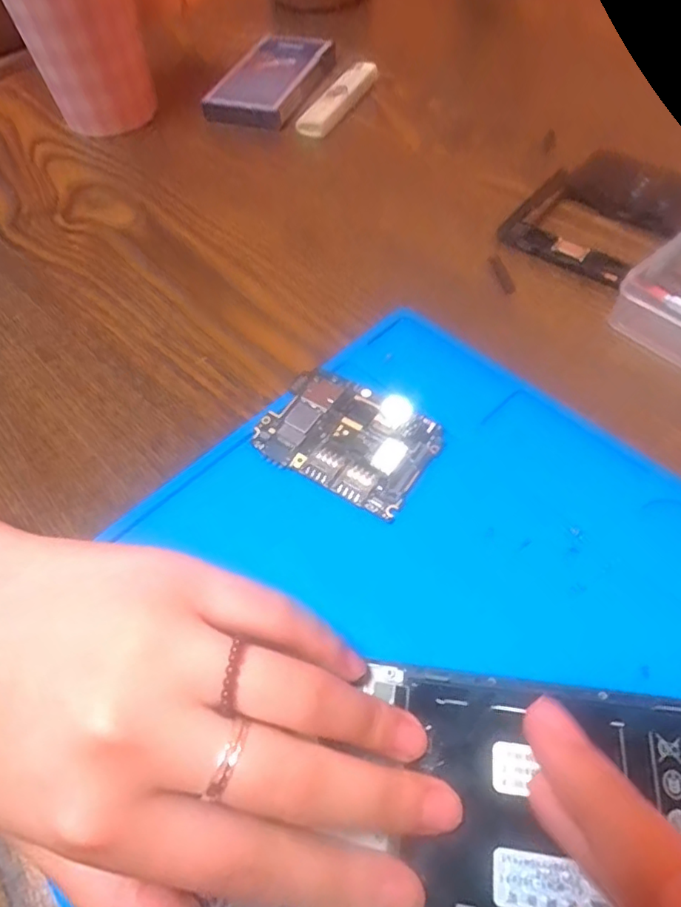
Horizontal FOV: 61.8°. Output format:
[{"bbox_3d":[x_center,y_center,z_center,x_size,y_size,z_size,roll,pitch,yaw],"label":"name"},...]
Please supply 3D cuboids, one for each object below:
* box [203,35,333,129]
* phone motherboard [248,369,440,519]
[{"bbox_3d":[-0.044,-0.259,0.392,0.056,0.017,0.106,16,60,14],"label":"box"},{"bbox_3d":[0.003,-0.006,0.227,0.066,0.006,0.048,24,62,19],"label":"phone motherboard"}]

